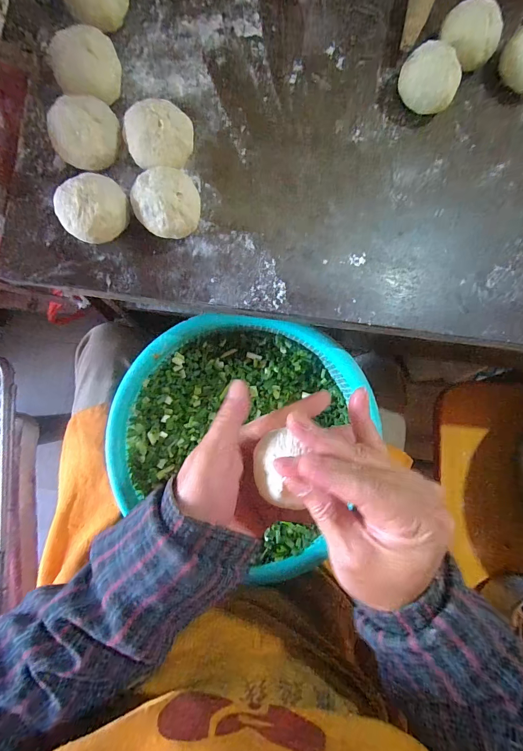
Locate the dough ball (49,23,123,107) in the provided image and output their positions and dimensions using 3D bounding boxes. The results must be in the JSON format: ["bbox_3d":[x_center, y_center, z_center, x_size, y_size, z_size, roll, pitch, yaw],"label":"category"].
[{"bbox_3d":[-0.149,-0.267,0.302,0.051,0.046,0.048,0,85,-6],"label":"dough ball"}]

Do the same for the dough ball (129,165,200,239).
[{"bbox_3d":[-0.082,-0.147,0.301,0.055,0.044,0.053,0,85,-6],"label":"dough ball"}]

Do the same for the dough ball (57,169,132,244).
[{"bbox_3d":[-0.143,-0.141,0.296,0.057,0.044,0.052,0,85,-6],"label":"dough ball"}]

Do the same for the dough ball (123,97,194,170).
[{"bbox_3d":[-0.088,-0.206,0.304,0.056,0.045,0.048,-19,88,-7],"label":"dough ball"}]

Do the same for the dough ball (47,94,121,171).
[{"bbox_3d":[-0.151,-0.206,0.299,0.058,0.047,0.047,-22,88,-7],"label":"dough ball"}]

